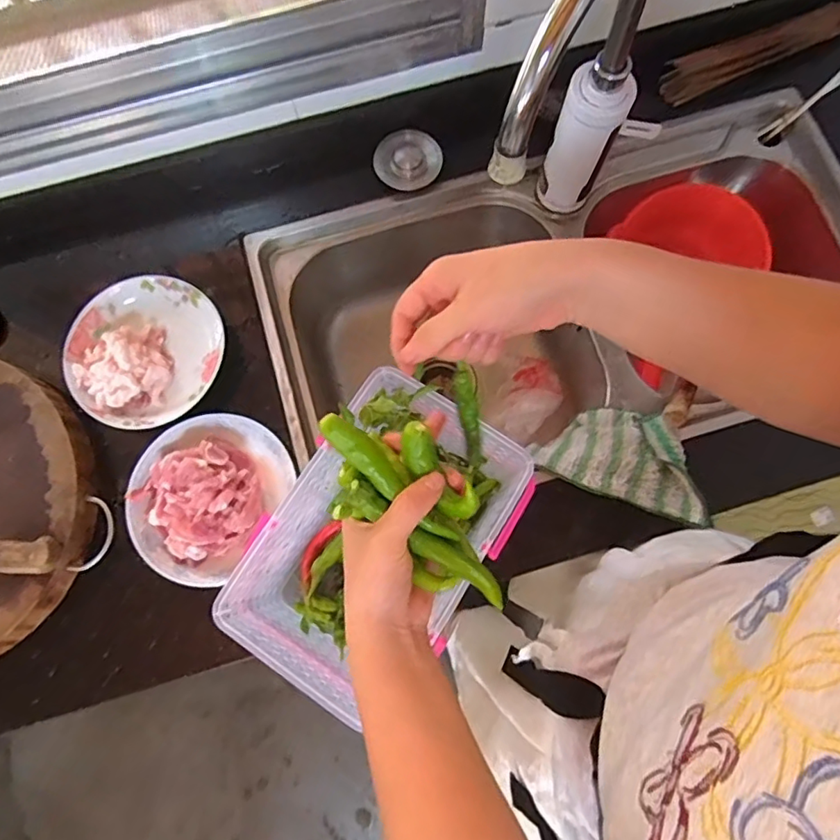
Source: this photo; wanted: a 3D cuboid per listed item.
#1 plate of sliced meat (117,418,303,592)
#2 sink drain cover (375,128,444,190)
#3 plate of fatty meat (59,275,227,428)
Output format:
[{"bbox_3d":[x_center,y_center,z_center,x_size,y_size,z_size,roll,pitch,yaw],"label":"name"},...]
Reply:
[{"bbox_3d":[-0.223,0.079,0.590,0.169,0.061,0.176,32,80,8],"label":"plate of sliced meat"},{"bbox_3d":[-0.014,-0.328,0.705,0.079,0.022,0.074,12,78,4],"label":"sink drain cover"},{"bbox_3d":[-0.315,-0.081,0.632,0.167,0.037,0.172,0,77,1],"label":"plate of fatty meat"}]

